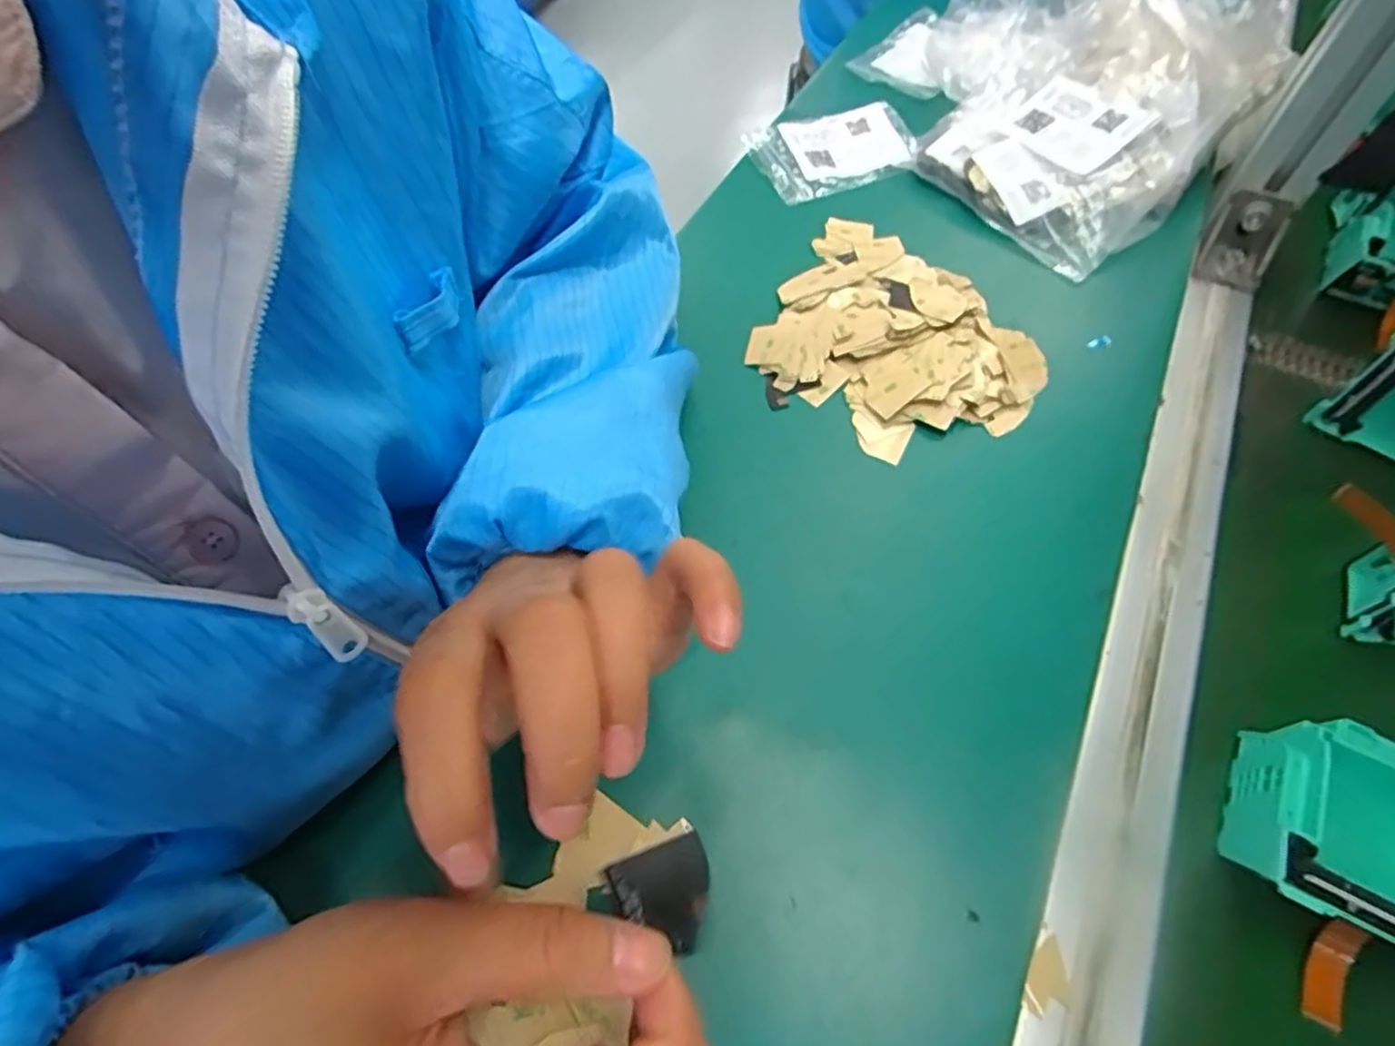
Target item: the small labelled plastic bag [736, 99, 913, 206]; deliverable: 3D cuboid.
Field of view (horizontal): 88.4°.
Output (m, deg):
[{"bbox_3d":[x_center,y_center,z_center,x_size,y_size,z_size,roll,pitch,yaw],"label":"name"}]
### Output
[{"bbox_3d":[0.095,-0.265,0.509,0.111,0.010,0.074,-22,68,-9],"label":"small labelled plastic bag"}]

